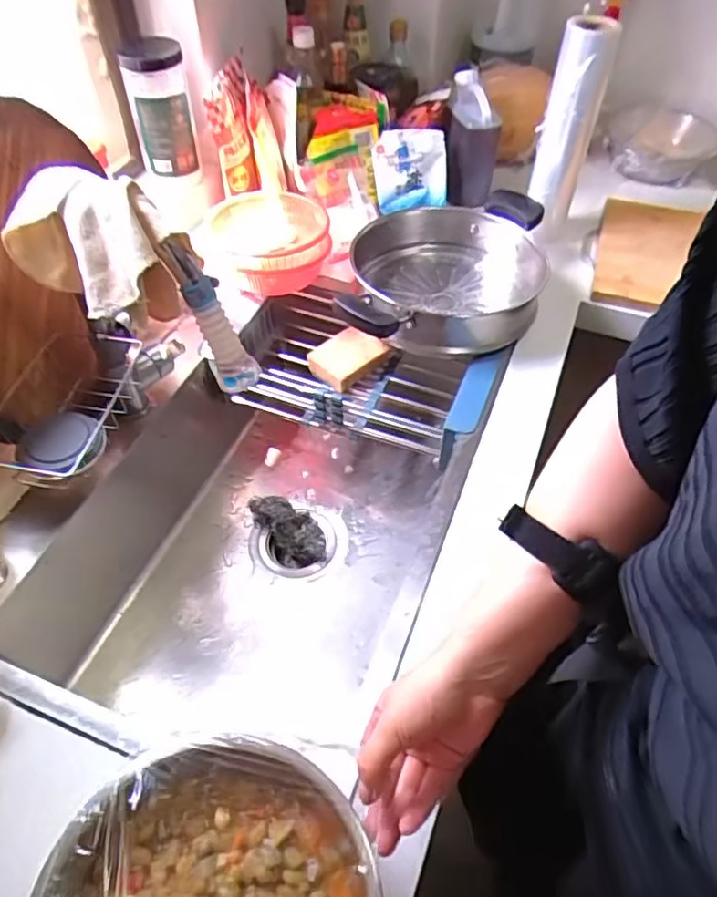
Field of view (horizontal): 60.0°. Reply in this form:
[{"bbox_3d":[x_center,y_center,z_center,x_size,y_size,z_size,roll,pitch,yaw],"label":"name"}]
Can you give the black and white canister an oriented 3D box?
[{"bbox_3d":[-0.284,-0.489,0.895,0.079,0.159,0.079,-10,52,-10],"label":"black and white canister"}]

